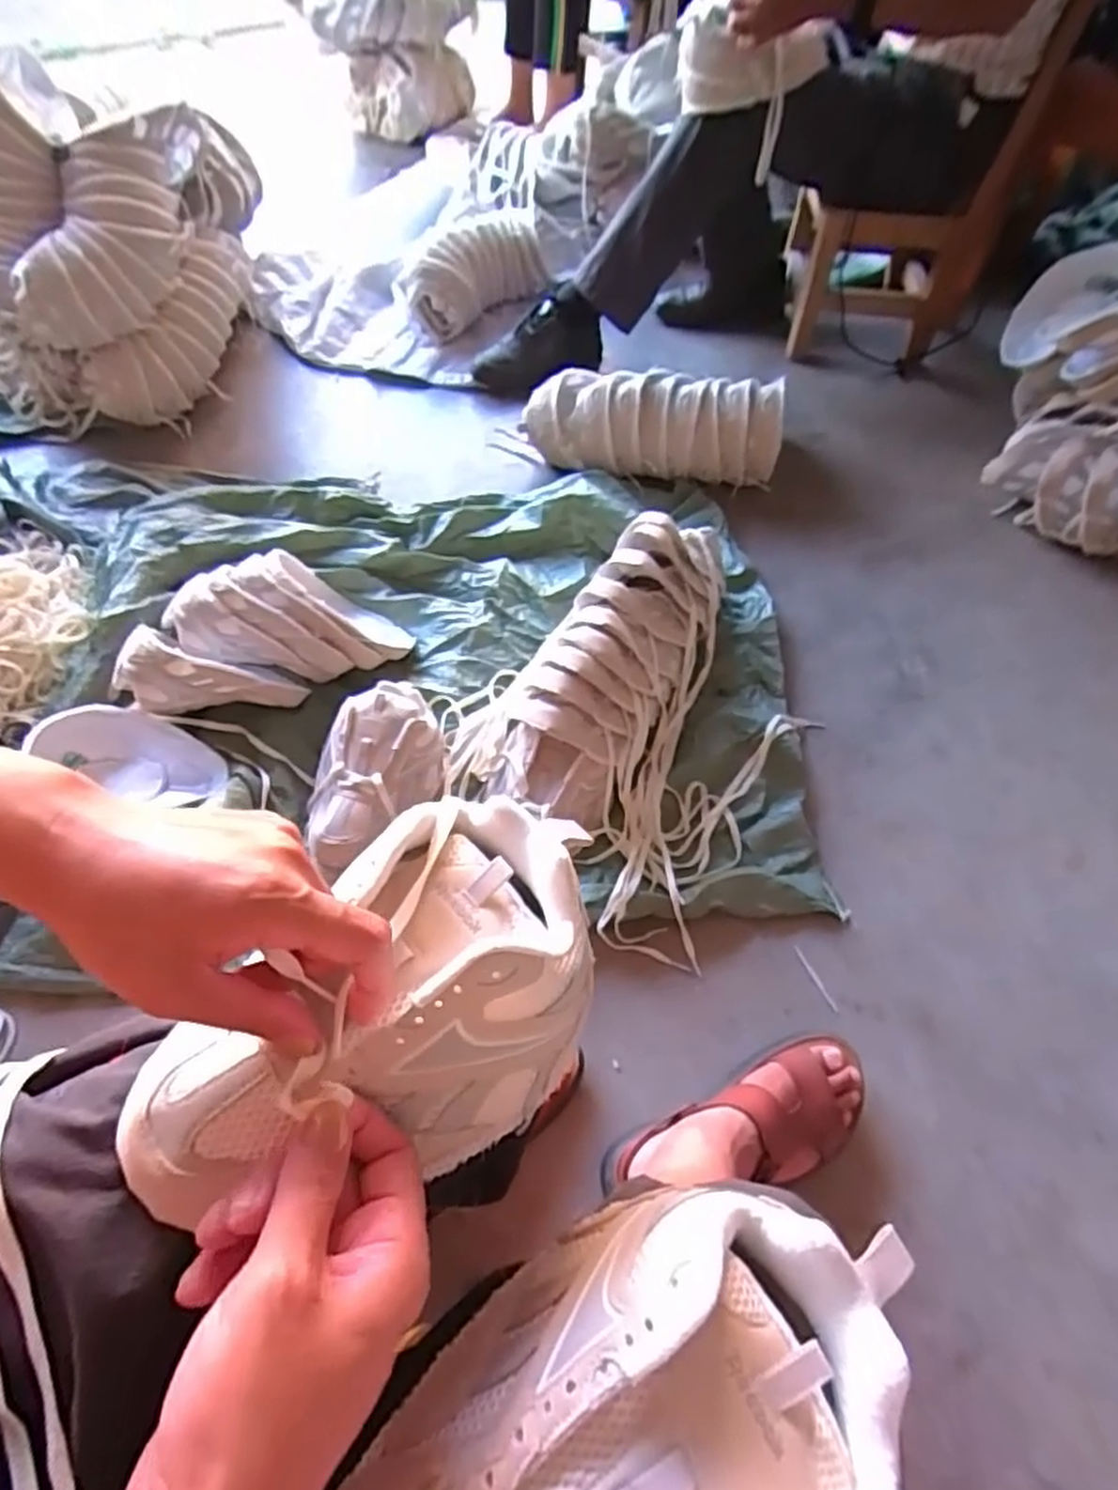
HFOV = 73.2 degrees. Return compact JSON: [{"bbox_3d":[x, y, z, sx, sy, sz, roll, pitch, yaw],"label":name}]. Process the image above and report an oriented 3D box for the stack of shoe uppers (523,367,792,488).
[{"bbox_3d":[0.156,-0.533,1.262,0.418,0.150,0.112,5,57,2],"label":"stack of shoe uppers"}]

